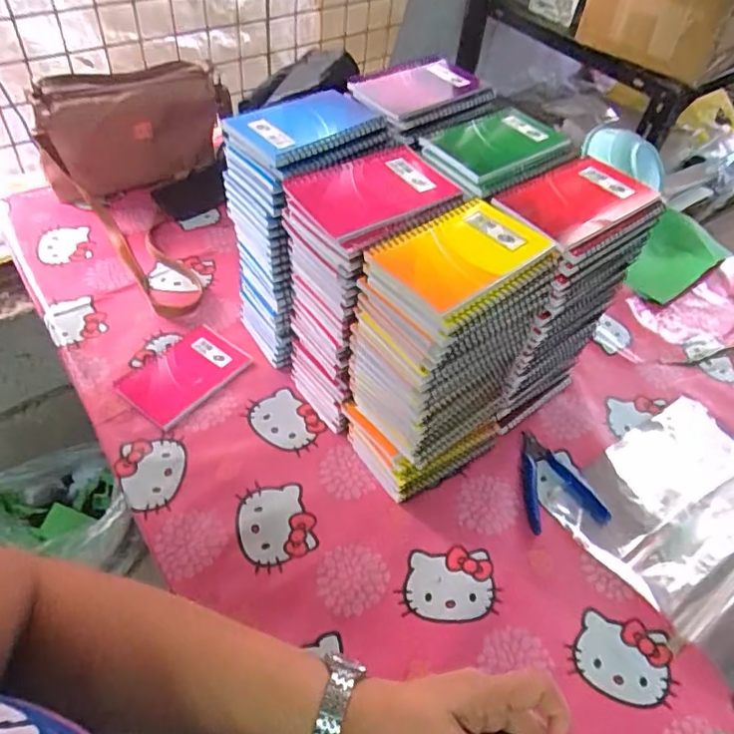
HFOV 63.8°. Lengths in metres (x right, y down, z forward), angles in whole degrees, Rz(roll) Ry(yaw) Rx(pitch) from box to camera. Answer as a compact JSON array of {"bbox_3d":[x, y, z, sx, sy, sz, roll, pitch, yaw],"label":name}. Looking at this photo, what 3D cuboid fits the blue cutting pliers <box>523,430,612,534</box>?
[{"bbox_3d":[0.197,0.119,0.624,0.084,0.007,0.109,-5,50,-11],"label":"blue cutting pliers"}]

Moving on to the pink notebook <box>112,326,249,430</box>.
[{"bbox_3d":[-0.205,0.008,0.672,0.086,0.007,0.130,35,54,22],"label":"pink notebook"}]

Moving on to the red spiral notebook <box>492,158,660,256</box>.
[{"bbox_3d":[0.184,-0.145,0.517,0.134,0.014,0.086,-28,58,-27],"label":"red spiral notebook"}]

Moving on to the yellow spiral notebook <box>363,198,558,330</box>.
[{"bbox_3d":[0.070,-0.086,0.451,0.129,0.011,0.090,-33,60,-29],"label":"yellow spiral notebook"}]

